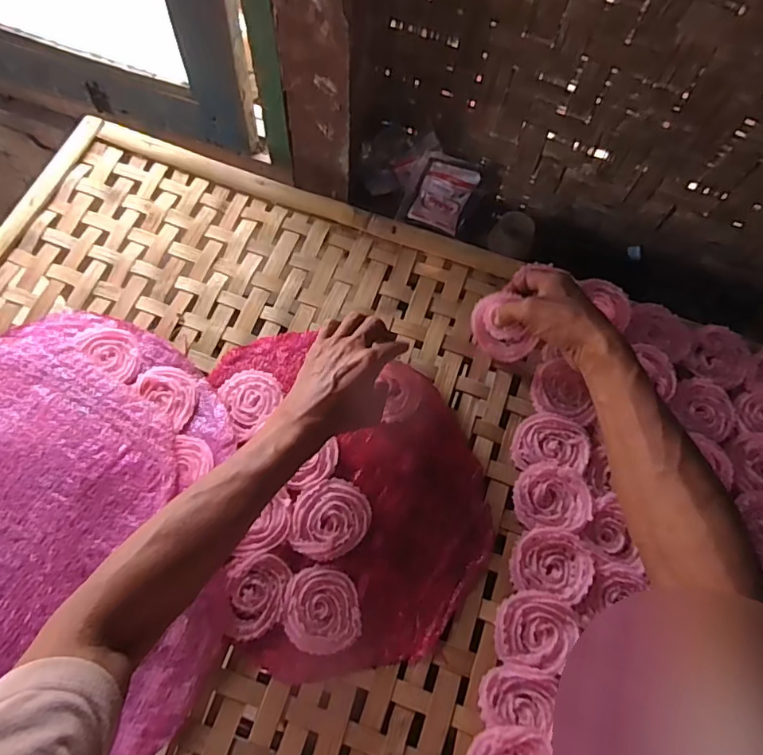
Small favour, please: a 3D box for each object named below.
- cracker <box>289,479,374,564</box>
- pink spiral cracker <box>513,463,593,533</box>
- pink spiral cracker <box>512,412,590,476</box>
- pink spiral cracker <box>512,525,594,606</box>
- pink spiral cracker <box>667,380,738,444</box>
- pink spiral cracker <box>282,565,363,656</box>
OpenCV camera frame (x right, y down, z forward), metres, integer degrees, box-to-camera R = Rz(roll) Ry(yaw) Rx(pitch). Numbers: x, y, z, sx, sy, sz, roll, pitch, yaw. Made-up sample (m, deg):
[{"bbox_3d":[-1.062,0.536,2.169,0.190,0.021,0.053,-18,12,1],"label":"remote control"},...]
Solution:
[{"bbox_3d":[-0.050,0.139,0.516,0.079,0.007,0.071,-28,72,-14],"label":"cracker"},{"bbox_3d":[0.172,0.120,0.532,0.071,0.013,0.064,7,67,-1],"label":"pink spiral cracker"},{"bbox_3d":[0.178,0.068,0.556,0.075,0.012,0.062,8,67,0],"label":"pink spiral cracker"},{"bbox_3d":[0.164,0.178,0.508,0.073,0.012,0.062,18,68,4],"label":"pink spiral cracker"},{"bbox_3d":[0.355,0.033,0.580,0.065,0.008,0.068,1,68,-3],"label":"pink spiral cracker"},{"bbox_3d":[-0.056,0.213,0.487,0.067,0.005,0.072,1,68,-3],"label":"pink spiral cracker"}]

